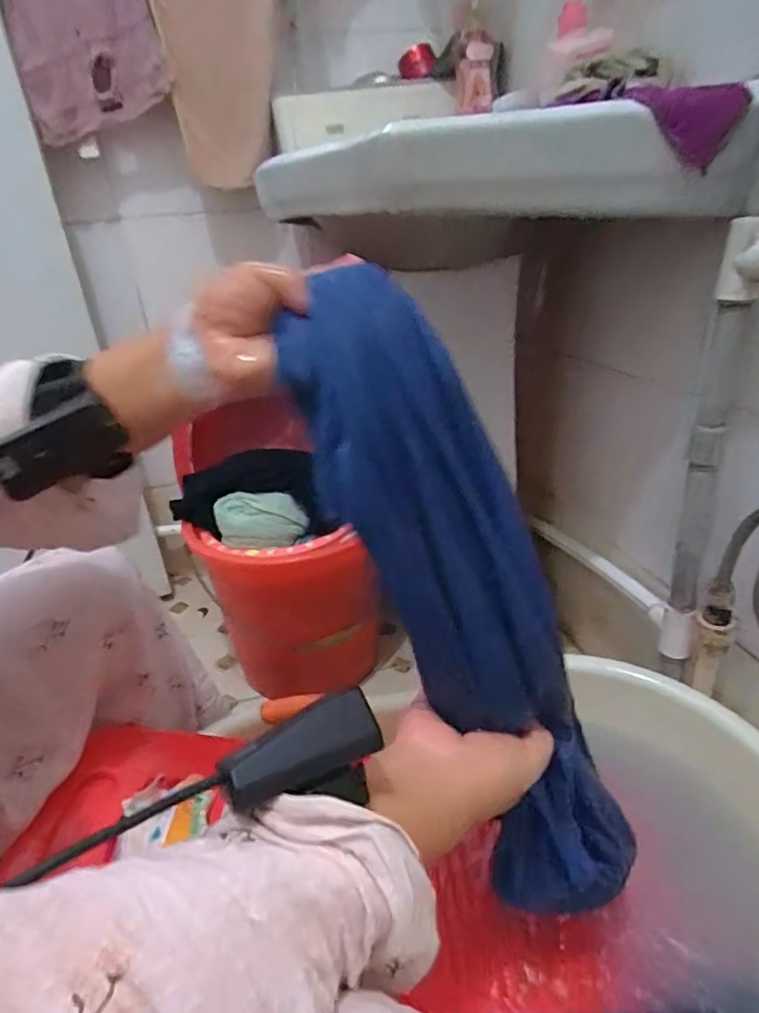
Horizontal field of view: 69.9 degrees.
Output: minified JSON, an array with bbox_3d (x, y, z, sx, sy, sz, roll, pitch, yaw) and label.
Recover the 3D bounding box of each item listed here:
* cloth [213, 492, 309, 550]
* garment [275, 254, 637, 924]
[{"bbox_3d":[-0.163,0.020,0.742,0.124,0.077,0.026,2,-4,-1],"label":"cloth"},{"bbox_3d":[0.065,0.075,0.336,0.100,0.442,0.064,-14,16,33],"label":"garment"}]

